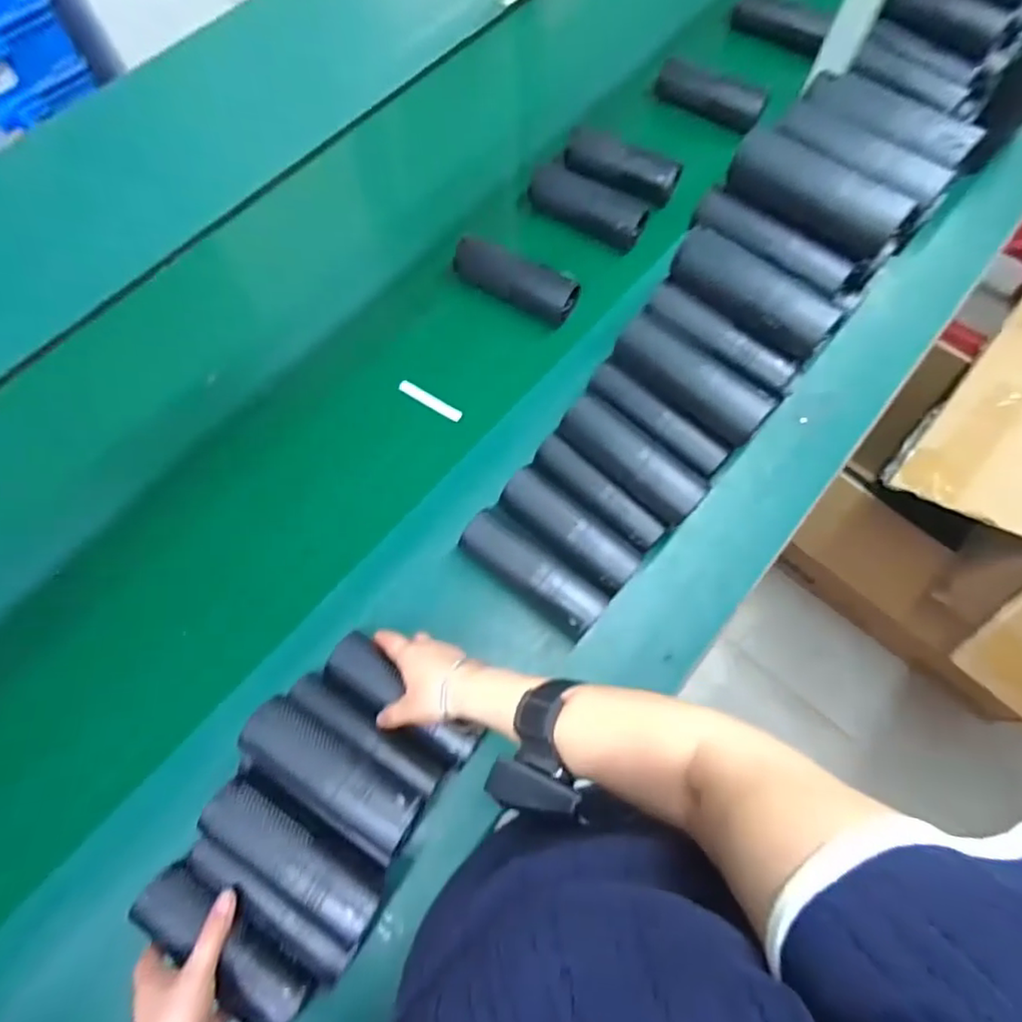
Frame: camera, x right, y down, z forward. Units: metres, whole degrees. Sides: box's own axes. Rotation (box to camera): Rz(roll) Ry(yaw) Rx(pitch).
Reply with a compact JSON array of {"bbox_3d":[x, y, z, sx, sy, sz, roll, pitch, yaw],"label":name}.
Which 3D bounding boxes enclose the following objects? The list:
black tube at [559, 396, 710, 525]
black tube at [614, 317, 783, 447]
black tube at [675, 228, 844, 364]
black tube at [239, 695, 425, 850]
[{"bbox_3d":[0.123,-0.055,0.614,0.160,0.045,0.050,39,74,13],"label":"black tube"},{"bbox_3d":[0.176,-0.131,0.588,0.162,0.048,0.053,40,74,13],"label":"black tube"},{"bbox_3d":[0.229,-0.211,0.568,0.161,0.045,0.050,38,73,13],"label":"black tube"},{"bbox_3d":[-0.152,0.225,0.512,0.170,0.048,0.055,29,72,10],"label":"black tube"}]

